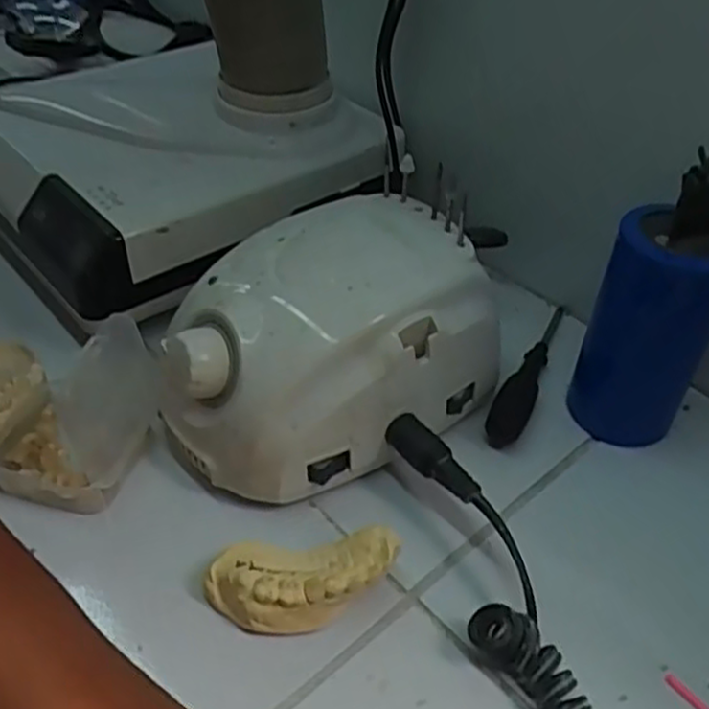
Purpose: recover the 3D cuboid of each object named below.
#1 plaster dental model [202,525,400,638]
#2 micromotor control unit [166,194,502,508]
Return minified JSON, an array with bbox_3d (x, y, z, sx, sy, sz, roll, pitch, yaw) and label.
[{"bbox_3d":[-0.019,0.084,0.277,0.069,0.023,0.032,1,42,-3],"label":"plaster dental model"},{"bbox_3d":[-0.014,-0.003,0.326,0.137,0.082,0.093,-26,49,-29],"label":"micromotor control unit"}]

